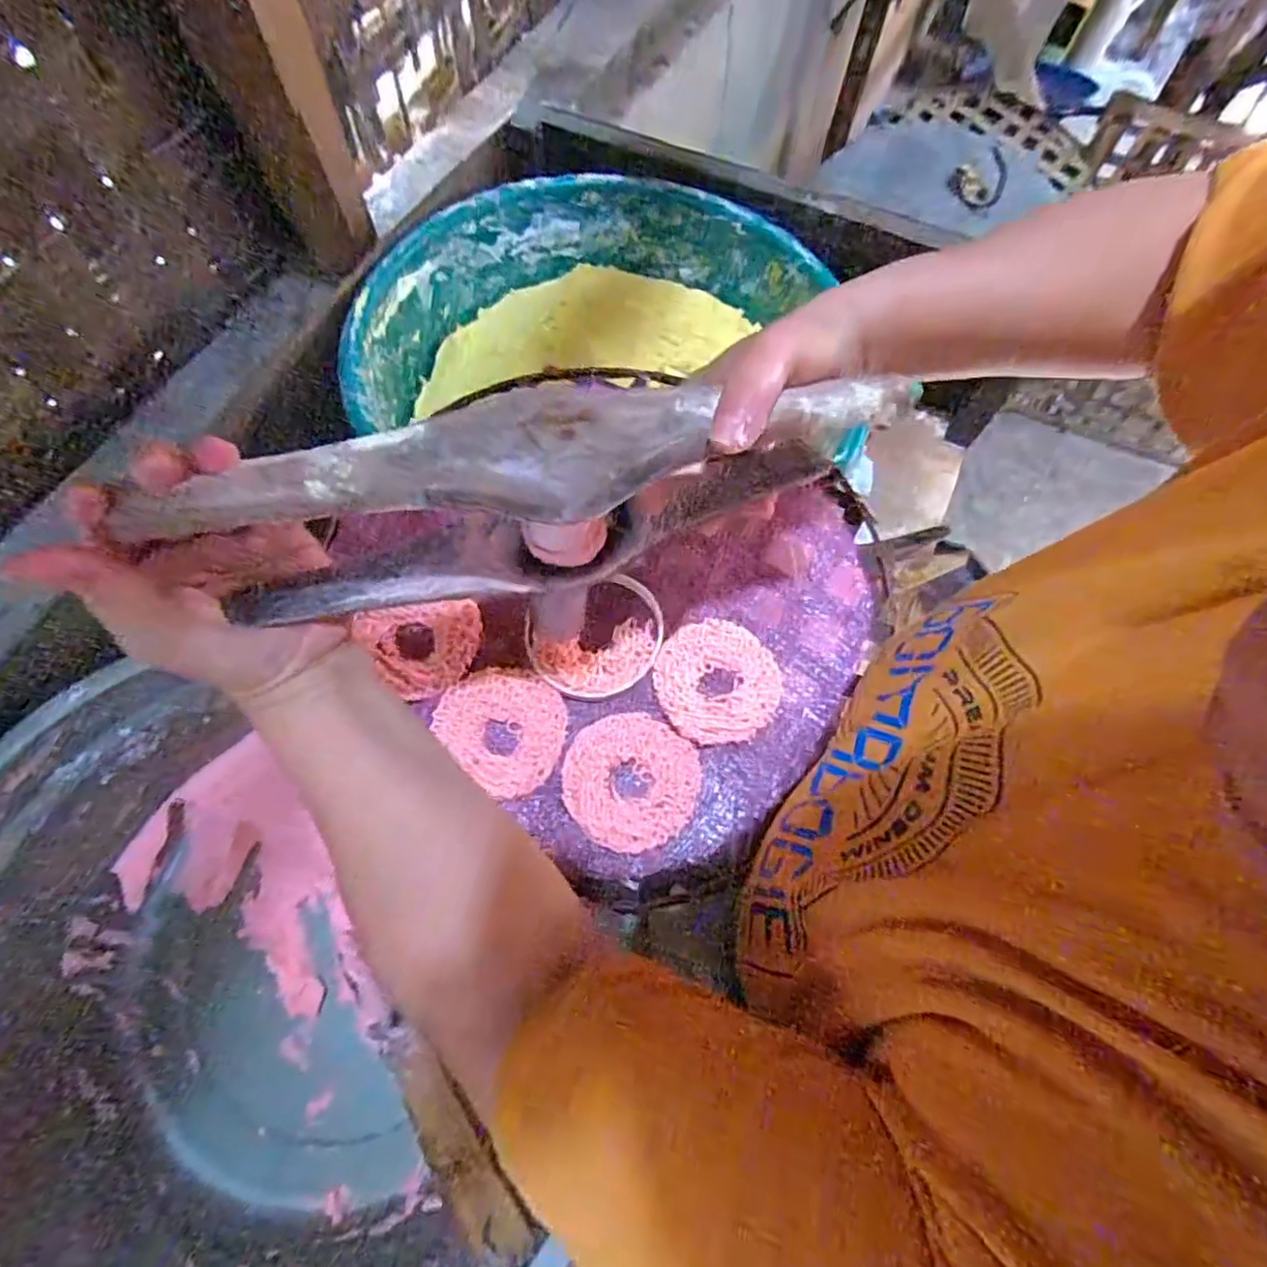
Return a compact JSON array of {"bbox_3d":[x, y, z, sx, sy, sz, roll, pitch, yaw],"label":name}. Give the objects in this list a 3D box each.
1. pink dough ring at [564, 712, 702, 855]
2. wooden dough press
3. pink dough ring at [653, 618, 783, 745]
[{"bbox_3d":[-0.002,0.087,0.380,0.077,0.006,0.077,1,68,-3],"label":"pink dough ring"},{"bbox_3d":[-0.028,-0.061,0.286,0.309,0.085,0.051,-14,69,-15],"label":"wooden dough press"},{"bbox_3d":[0.053,0.029,0.404,0.078,0.011,0.077,1,68,-3],"label":"pink dough ring"}]

